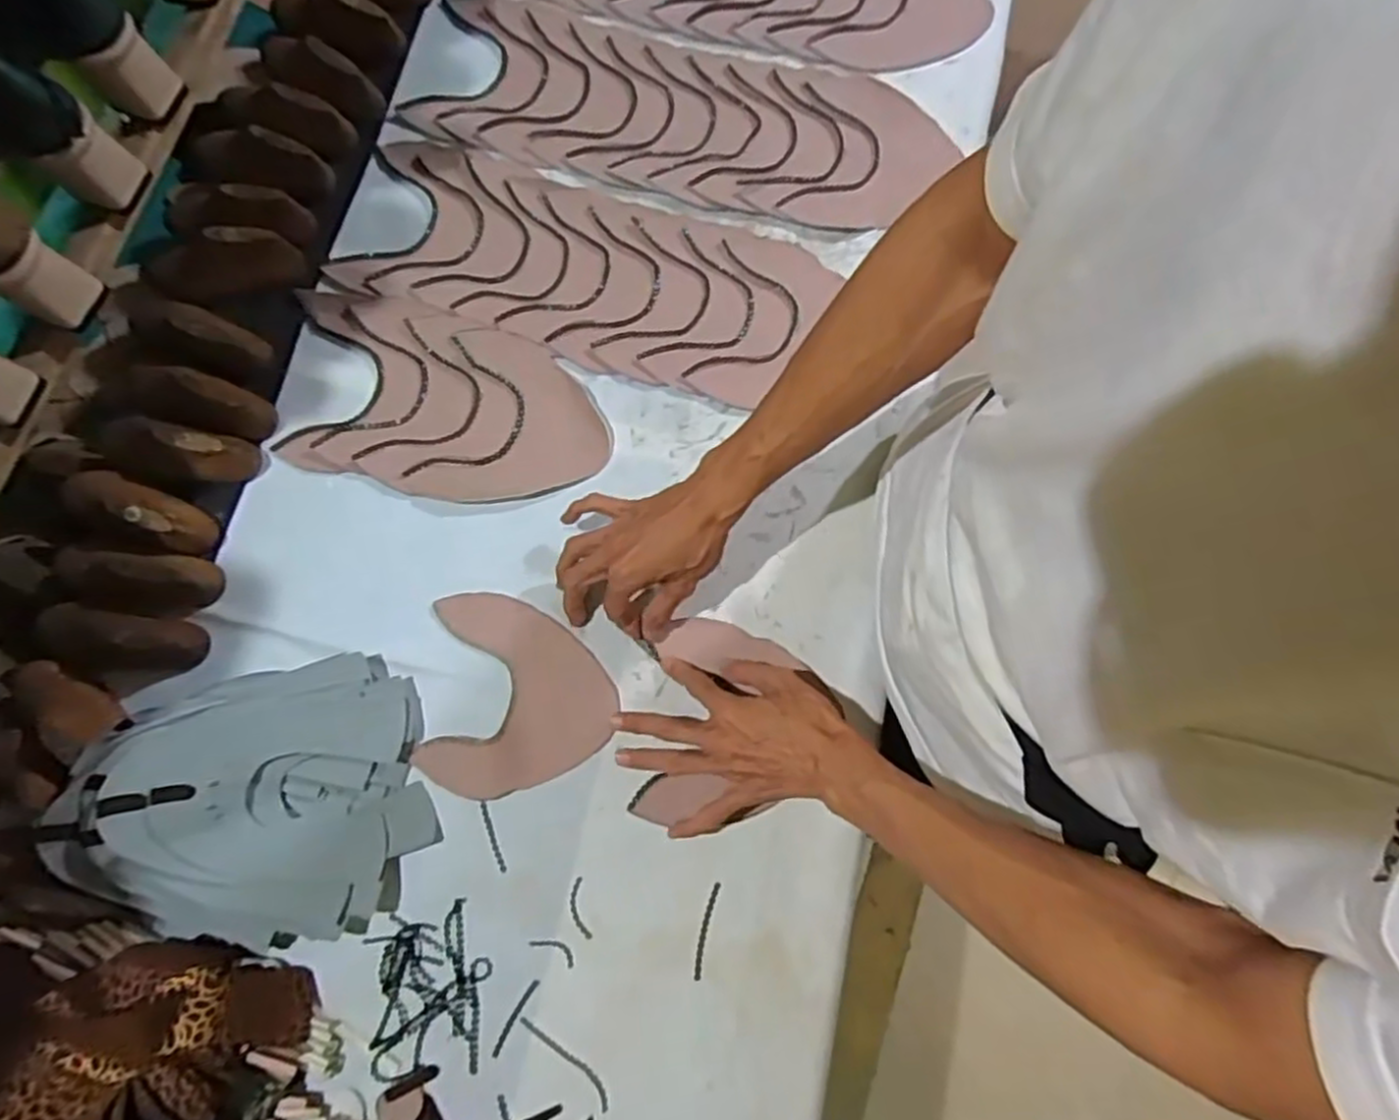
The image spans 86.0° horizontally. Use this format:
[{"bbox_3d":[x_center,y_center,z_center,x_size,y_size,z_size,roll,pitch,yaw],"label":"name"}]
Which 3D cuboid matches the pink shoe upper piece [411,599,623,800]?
[{"bbox_3d":[-0.148,0.113,0.616,0.153,0.006,0.157,7,80,1],"label":"pink shoe upper piece"}]

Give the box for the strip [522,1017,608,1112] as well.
[{"bbox_3d":[-0.099,0.375,0.565,0.088,0.004,0.016,41,82,7],"label":"strip"}]

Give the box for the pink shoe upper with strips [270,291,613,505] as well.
[{"bbox_3d":[-0.226,-0.138,0.669,0.283,0.005,0.166,13,80,2],"label":"pink shoe upper with strips"}]

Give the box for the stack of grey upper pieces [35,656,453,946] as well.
[{"bbox_3d":[-0.341,0.189,0.564,0.245,0.080,0.206,-11,80,-2],"label":"stack of grey upper pieces"}]

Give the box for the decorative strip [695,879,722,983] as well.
[{"bbox_3d":[0.005,0.286,0.580,0.008,0.007,0.070,13,80,2],"label":"decorative strip"}]

